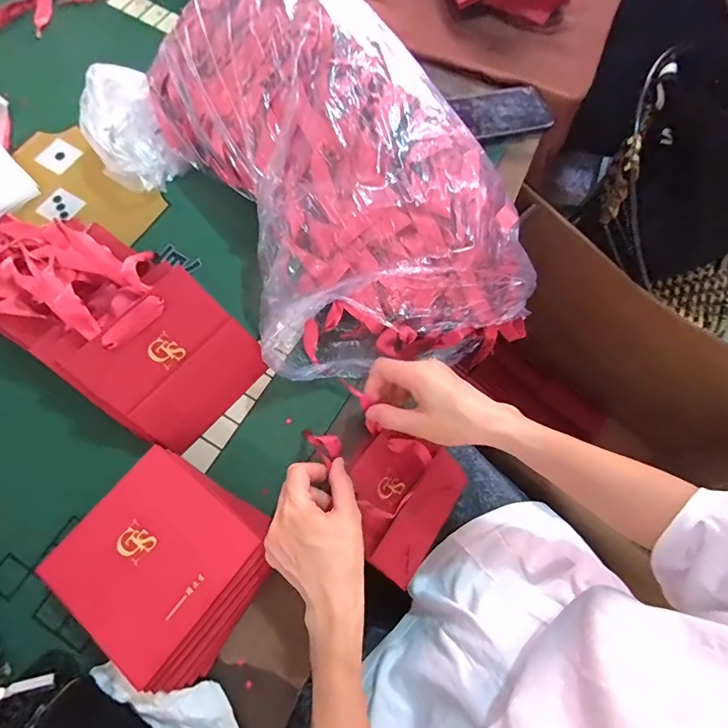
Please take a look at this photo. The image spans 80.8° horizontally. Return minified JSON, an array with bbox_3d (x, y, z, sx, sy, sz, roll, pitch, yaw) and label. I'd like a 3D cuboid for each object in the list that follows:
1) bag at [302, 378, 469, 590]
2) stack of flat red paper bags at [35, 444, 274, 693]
[{"bbox_3d":[0.025,0.126,0.442,0.184,0.031,0.134,46,76,-19],"label":"bag"},{"bbox_3d":[-0.178,0.180,0.391,0.164,0.047,0.154,32,72,9],"label":"stack of flat red paper bags"}]

